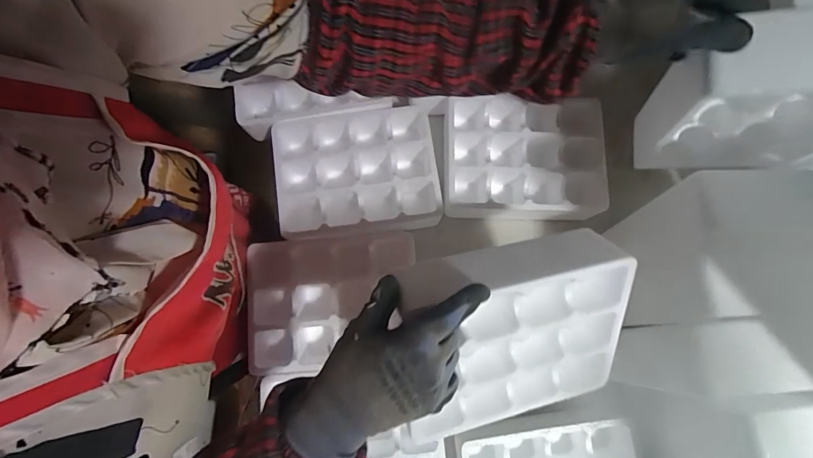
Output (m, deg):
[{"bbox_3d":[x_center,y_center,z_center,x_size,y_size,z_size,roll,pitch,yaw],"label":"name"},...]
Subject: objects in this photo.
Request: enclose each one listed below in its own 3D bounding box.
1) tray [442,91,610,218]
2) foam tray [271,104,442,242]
[{"bbox_3d":[0.182,-0.110,0.648,0.240,0.072,0.191,5,79,-1],"label":"tray"},{"bbox_3d":[-0.078,-0.080,0.637,0.239,0.071,0.195,-6,79,-3],"label":"foam tray"}]

